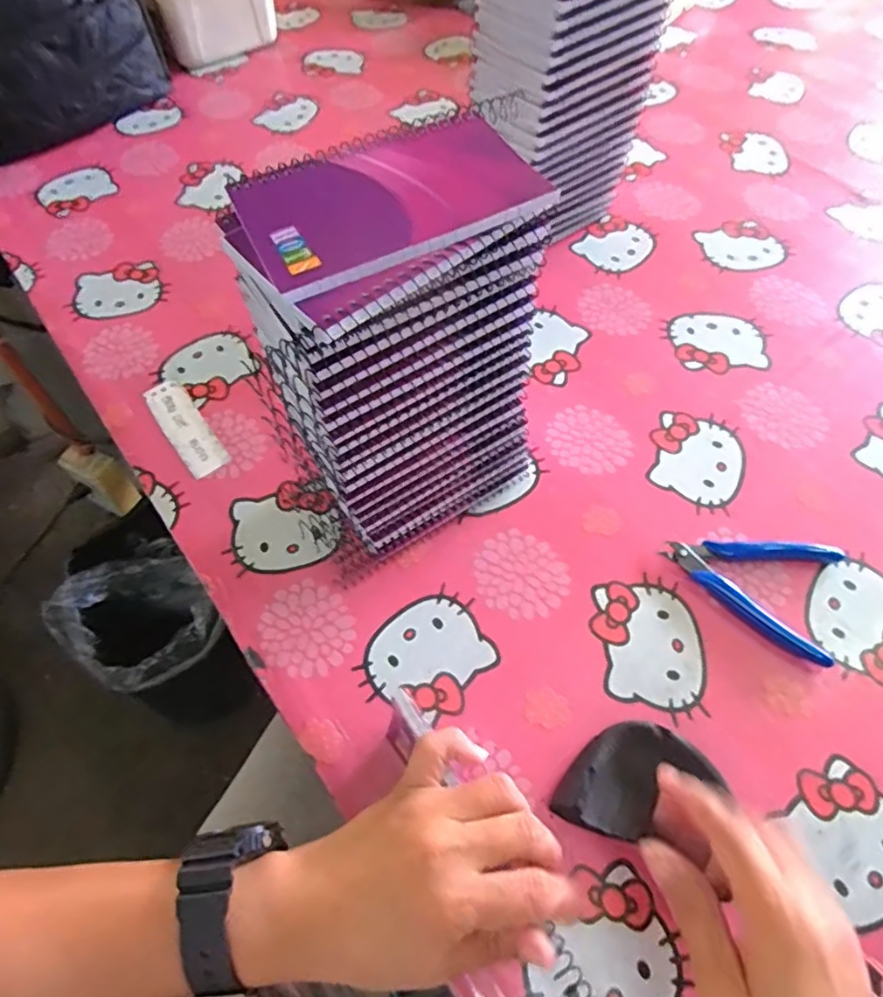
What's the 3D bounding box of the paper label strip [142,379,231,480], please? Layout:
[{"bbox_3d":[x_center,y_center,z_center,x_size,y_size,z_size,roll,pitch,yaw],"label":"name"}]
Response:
[{"bbox_3d":[-0.212,-0.060,0.508,0.032,0.004,0.107,-33,64,-17],"label":"paper label strip"}]

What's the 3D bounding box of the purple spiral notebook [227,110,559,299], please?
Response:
[{"bbox_3d":[-0.024,-0.137,0.279,0.128,0.009,0.080,-26,62,-14],"label":"purple spiral notebook"}]

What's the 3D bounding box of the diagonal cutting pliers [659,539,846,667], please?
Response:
[{"bbox_3d":[0.228,0.047,0.429,0.116,0.010,0.087,38,67,21],"label":"diagonal cutting pliers"}]

